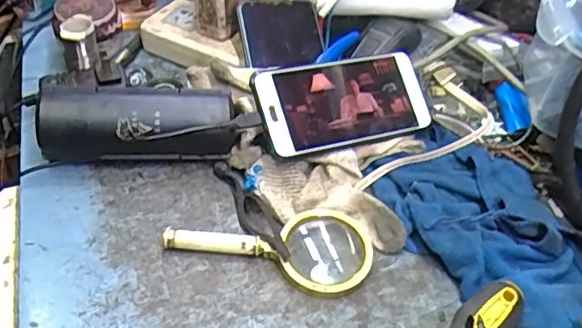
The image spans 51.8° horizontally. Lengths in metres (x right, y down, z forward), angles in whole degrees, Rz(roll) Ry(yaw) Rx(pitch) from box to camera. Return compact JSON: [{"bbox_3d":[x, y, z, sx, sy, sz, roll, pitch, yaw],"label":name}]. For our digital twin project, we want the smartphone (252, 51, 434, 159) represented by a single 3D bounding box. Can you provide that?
[{"bbox_3d":[0.046,-0.052,0.507,0.155,0.008,0.074,-13,82,-22],"label":"smartphone"}]

